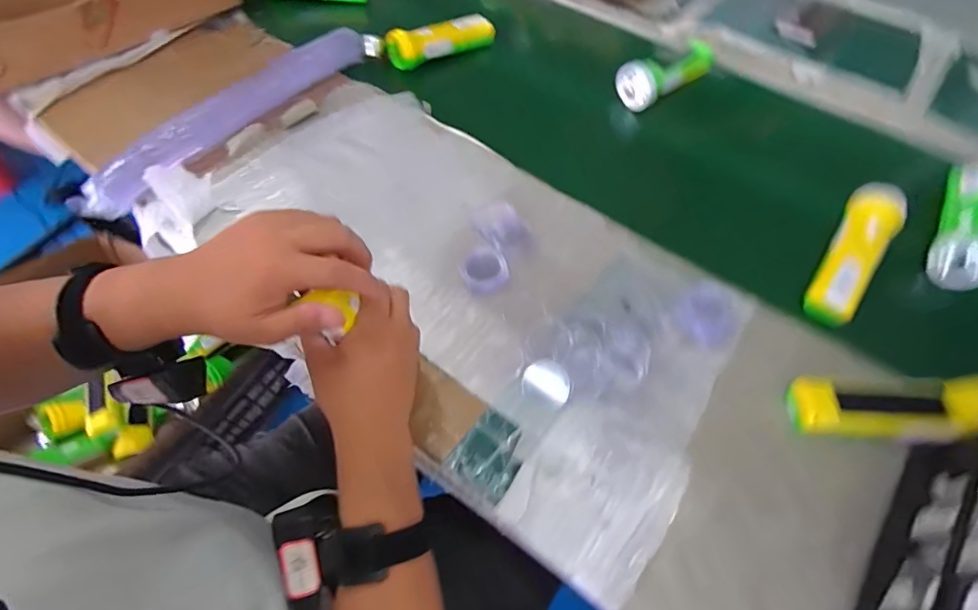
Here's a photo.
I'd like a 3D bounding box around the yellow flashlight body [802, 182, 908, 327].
[{"bbox_3d":[0.395,-0.060,0.506,0.046,0.041,0.176,31,74,16],"label":"yellow flashlight body"}]

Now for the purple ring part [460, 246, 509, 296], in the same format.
[{"bbox_3d":[-0.004,-0.036,0.497,0.048,0.012,0.051,1,59,-1],"label":"purple ring part"}]

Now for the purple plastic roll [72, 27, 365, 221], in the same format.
[{"bbox_3d":[-0.325,-0.256,0.614,0.041,0.041,0.430,30,62,16],"label":"purple plastic roll"}]

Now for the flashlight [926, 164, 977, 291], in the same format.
[{"bbox_3d":[0.541,-0.100,0.541,0.058,0.050,0.178,26,61,13],"label":"flashlight"}]

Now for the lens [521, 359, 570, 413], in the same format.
[{"bbox_3d":[0.053,0.075,0.441,0.043,0.009,0.045,1,59,-1],"label":"lens"}]

